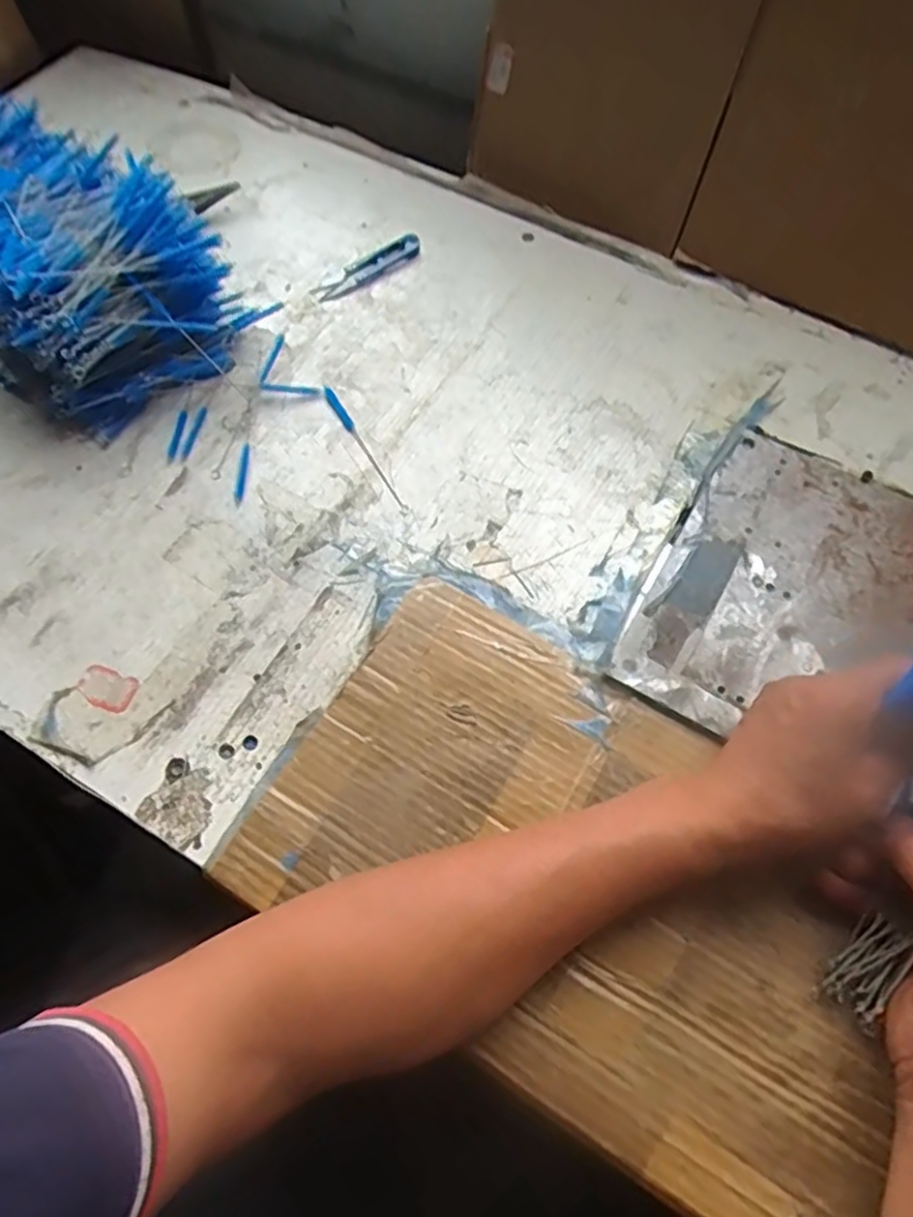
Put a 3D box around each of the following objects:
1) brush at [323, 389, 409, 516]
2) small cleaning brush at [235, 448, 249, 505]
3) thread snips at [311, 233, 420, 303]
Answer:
[{"bbox_3d":[-0.066,-0.117,0.515,0.007,0.004,0.128,-27,66,-14],"label":"brush"},{"bbox_3d":[-0.149,-0.094,0.496,0.008,0.004,0.050,2,63,1],"label":"small cleaning brush"},{"bbox_3d":[-0.075,-0.289,0.598,0.103,0.009,0.027,-40,69,-19],"label":"thread snips"}]

